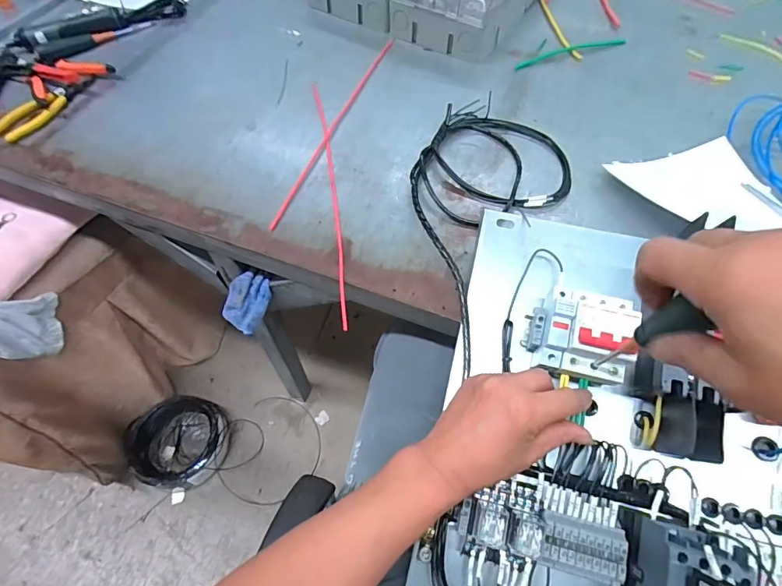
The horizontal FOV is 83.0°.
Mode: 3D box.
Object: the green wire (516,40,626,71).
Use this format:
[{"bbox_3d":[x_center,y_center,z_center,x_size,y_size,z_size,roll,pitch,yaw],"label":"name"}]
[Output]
[{"bbox_3d":[0.298,-0.406,0.743,0.204,0.009,0.031,-17,60,-11],"label":"green wire"}]

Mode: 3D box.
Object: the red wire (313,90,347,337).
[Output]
[{"bbox_3d":[-0.079,-0.143,0.574,0.014,0.006,0.429,-8,59,-6],"label":"red wire"}]

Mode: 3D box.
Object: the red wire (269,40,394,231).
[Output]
[{"bbox_3d":[-0.076,-0.258,0.649,0.014,0.004,0.445,17,60,9],"label":"red wire"}]

